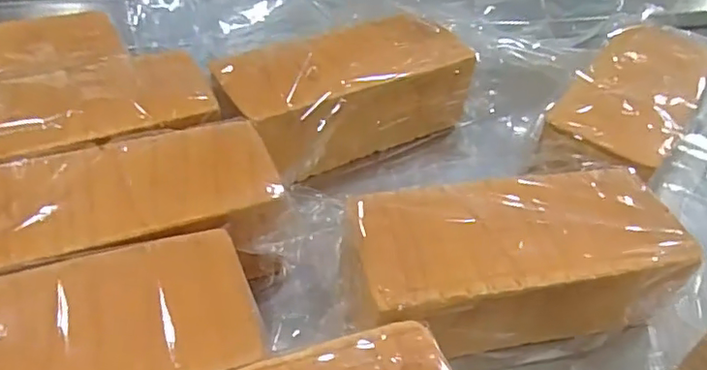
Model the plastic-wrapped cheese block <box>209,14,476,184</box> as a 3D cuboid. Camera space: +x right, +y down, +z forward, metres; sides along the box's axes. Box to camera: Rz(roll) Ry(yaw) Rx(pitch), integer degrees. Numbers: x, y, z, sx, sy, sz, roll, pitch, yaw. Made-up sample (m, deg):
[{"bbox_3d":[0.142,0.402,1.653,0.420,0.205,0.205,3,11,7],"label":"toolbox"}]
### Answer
[{"bbox_3d":[-0.013,-0.118,0.807,0.342,0.136,0.162,-26,52,-28],"label":"plastic-wrapped cheese block"}]

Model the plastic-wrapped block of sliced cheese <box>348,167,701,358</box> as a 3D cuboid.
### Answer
[{"bbox_3d":[0.169,0.074,0.610,0.354,0.105,0.157,-10,46,-15],"label":"plastic-wrapped block of sliced cheese"}]

